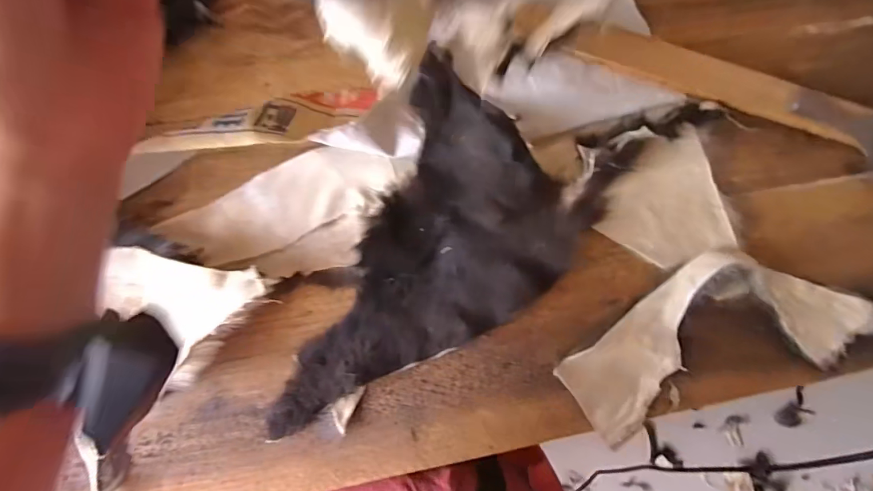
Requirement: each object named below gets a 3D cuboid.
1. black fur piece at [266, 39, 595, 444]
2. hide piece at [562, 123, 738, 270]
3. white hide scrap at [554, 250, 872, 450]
[{"bbox_3d":[0.020,0.024,0.422,0.208,0.052,0.366,21,81,2],"label":"black fur piece"},{"bbox_3d":[0.216,-0.046,0.449,0.156,0.034,0.135,-16,81,-6],"label":"hide piece"},{"bbox_3d":[0.274,0.081,0.430,0.318,0.039,0.134,-19,81,-6],"label":"white hide scrap"}]

